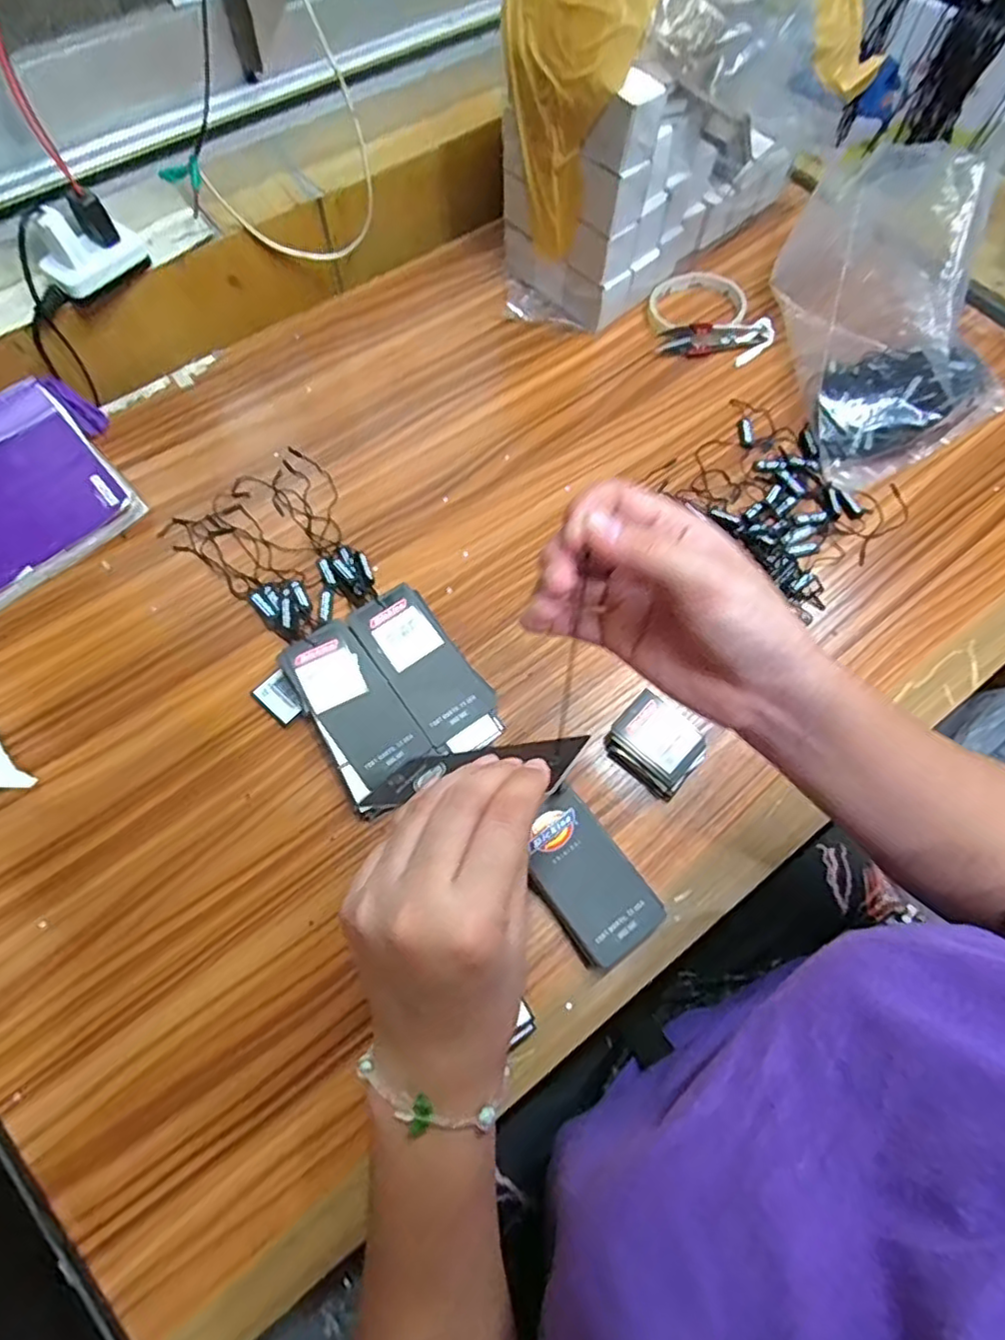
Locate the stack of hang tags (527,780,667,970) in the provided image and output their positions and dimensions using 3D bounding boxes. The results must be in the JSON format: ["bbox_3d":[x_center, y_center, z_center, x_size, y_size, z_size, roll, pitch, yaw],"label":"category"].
[{"bbox_3d":[0.049,0.127,0.394,0.056,0.026,0.094,-34,71,-14],"label":"stack of hang tags"}]

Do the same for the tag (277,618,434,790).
[{"bbox_3d":[-0.098,0.020,0.424,0.051,0.009,0.107,-36,86,-15],"label":"tag"}]

